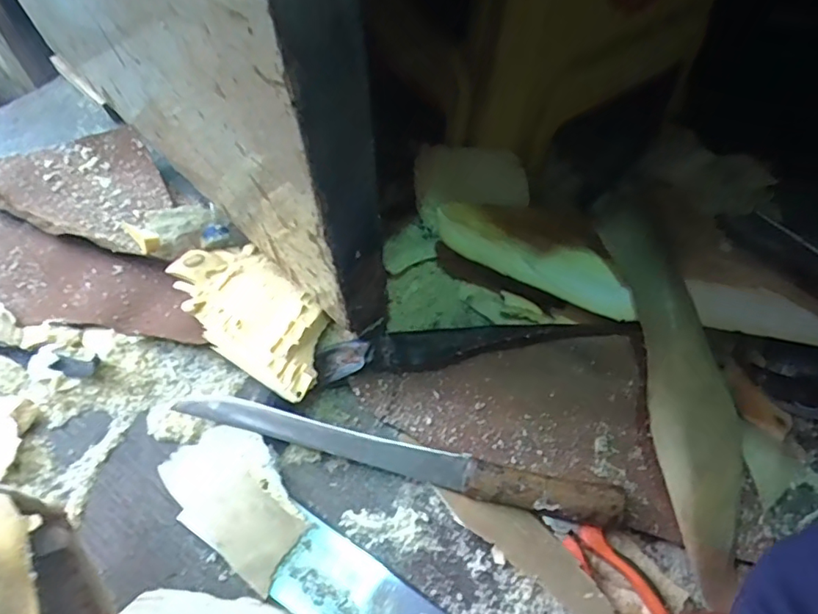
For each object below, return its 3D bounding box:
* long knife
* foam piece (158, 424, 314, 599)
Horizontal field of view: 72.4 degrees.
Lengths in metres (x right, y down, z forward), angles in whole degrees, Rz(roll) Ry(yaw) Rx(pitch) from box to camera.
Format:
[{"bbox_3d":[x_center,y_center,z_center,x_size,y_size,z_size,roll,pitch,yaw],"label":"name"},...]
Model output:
[{"bbox_3d":[-0.014,0.140,0.532,0.423,0.031,0.042,13,63,4],"label":"long knife"},{"bbox_3d":[-0.158,0.177,0.526,0.143,0.019,0.094,36,67,15],"label":"foam piece"}]

